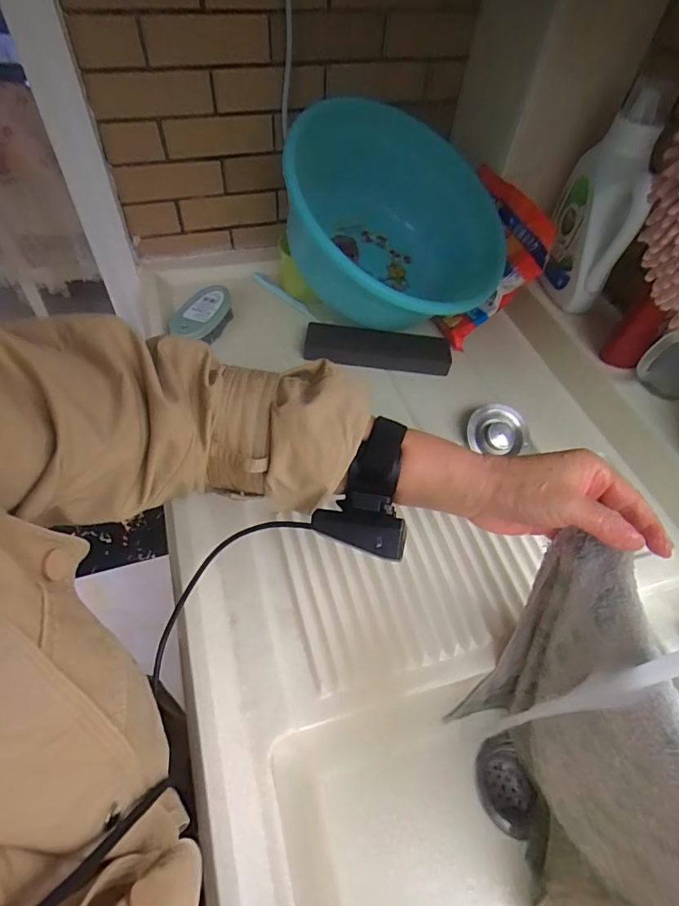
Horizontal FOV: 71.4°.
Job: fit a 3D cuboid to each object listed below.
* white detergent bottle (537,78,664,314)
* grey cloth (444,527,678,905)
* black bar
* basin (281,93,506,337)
[{"bbox_3d":[0.331,-0.315,0.607,0.081,0.250,0.104,12,30,4],"label":"white detergent bottle"},{"bbox_3d":[0.202,0.271,0.393,0.051,0.352,0.292,-14,56,-14],"label":"grey cloth"},{"bbox_3d":[0.052,-0.146,0.651,0.196,0.039,0.046,6,54,0],"label":"black bar"},{"bbox_3d":[0.073,-0.311,0.648,0.313,0.149,0.313,23,74,-19],"label":"basin"}]

